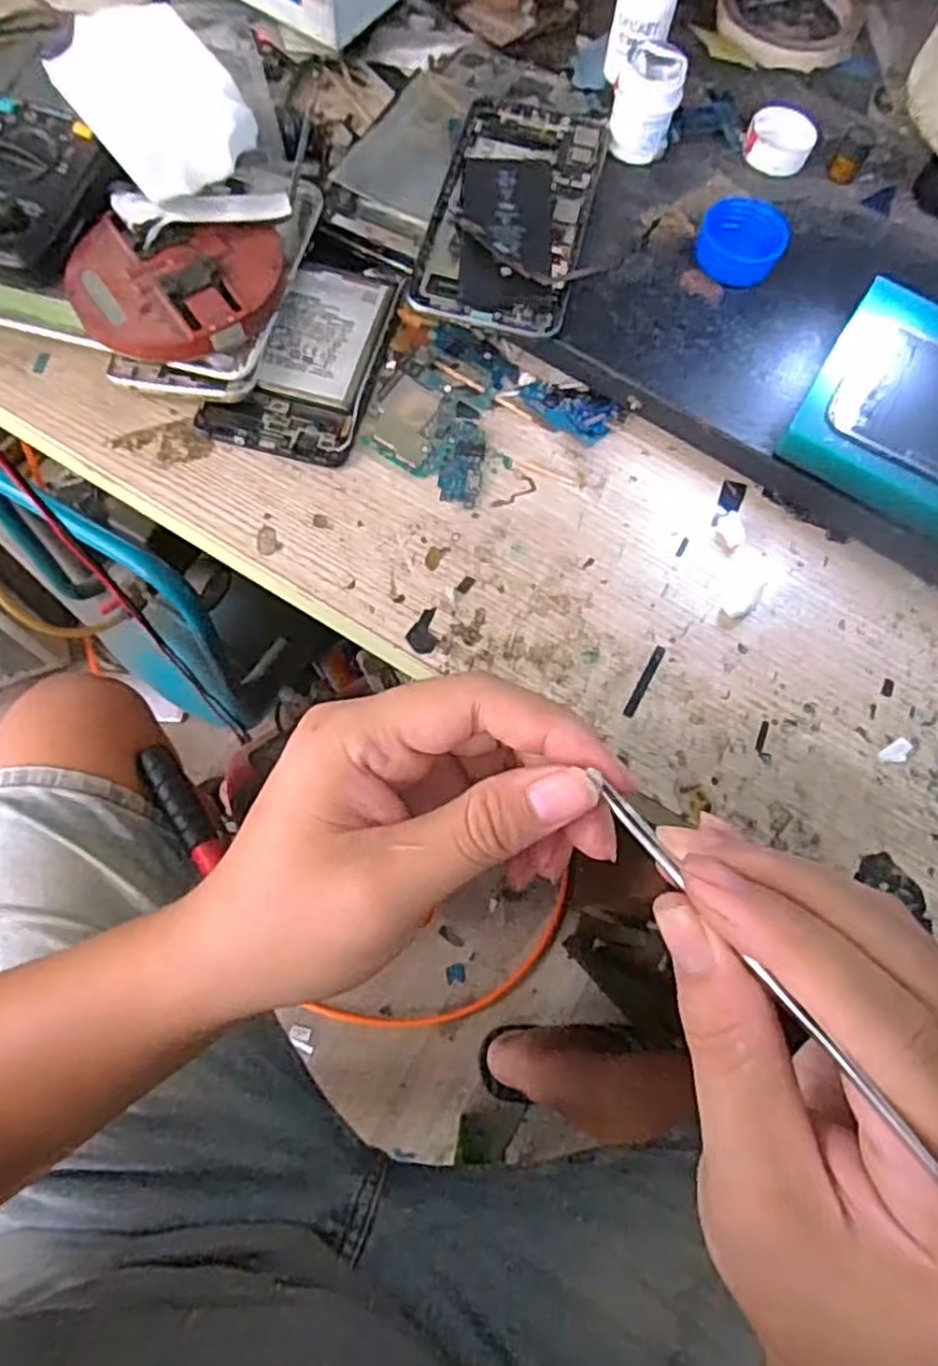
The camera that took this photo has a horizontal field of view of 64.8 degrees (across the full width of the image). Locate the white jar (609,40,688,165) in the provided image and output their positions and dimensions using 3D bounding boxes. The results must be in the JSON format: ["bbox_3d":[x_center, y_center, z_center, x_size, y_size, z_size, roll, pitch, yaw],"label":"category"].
[{"bbox_3d":[0.091,-0.296,0.379,0.031,0.034,0.039,15,70,2],"label":"white jar"}]

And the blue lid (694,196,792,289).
[{"bbox_3d":[0.132,-0.214,0.361,0.041,0.023,0.033,24,75,6],"label":"blue lid"}]

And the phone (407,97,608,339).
[{"bbox_3d":[0.022,-0.237,0.367,0.074,0.009,0.149,13,70,1],"label":"phone"}]

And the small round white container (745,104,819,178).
[{"bbox_3d":[0.166,-0.289,0.394,0.035,0.011,0.035,17,70,2],"label":"small round white container"}]

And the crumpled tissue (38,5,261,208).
[{"bbox_3d":[-0.143,-0.266,0.336,0.057,0.025,0.090,-39,77,-15],"label":"crumpled tissue"}]

